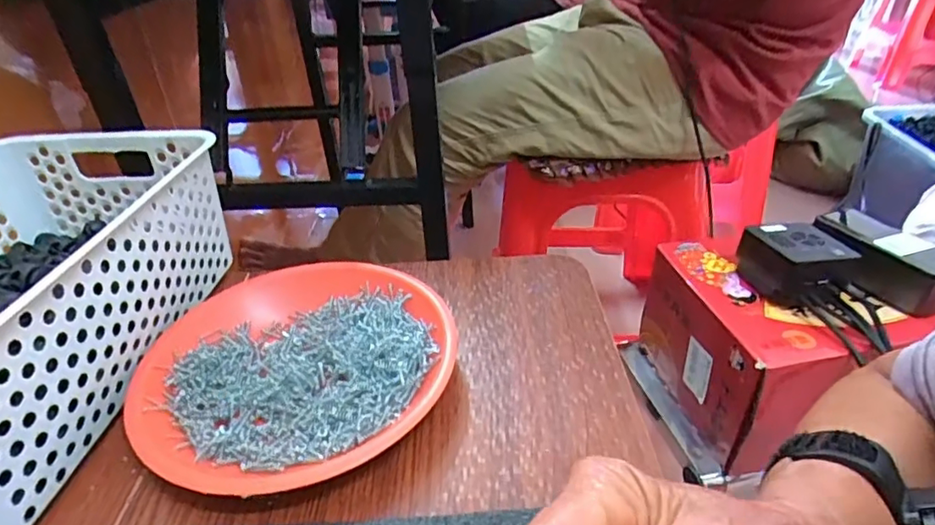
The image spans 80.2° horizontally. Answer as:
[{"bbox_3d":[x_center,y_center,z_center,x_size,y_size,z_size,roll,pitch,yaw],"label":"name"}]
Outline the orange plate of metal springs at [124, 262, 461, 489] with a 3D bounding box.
[{"bbox_3d":[-0.108,0.057,0.355,0.188,0.030,0.189,-1,34,1],"label":"orange plate of metal springs"}]

